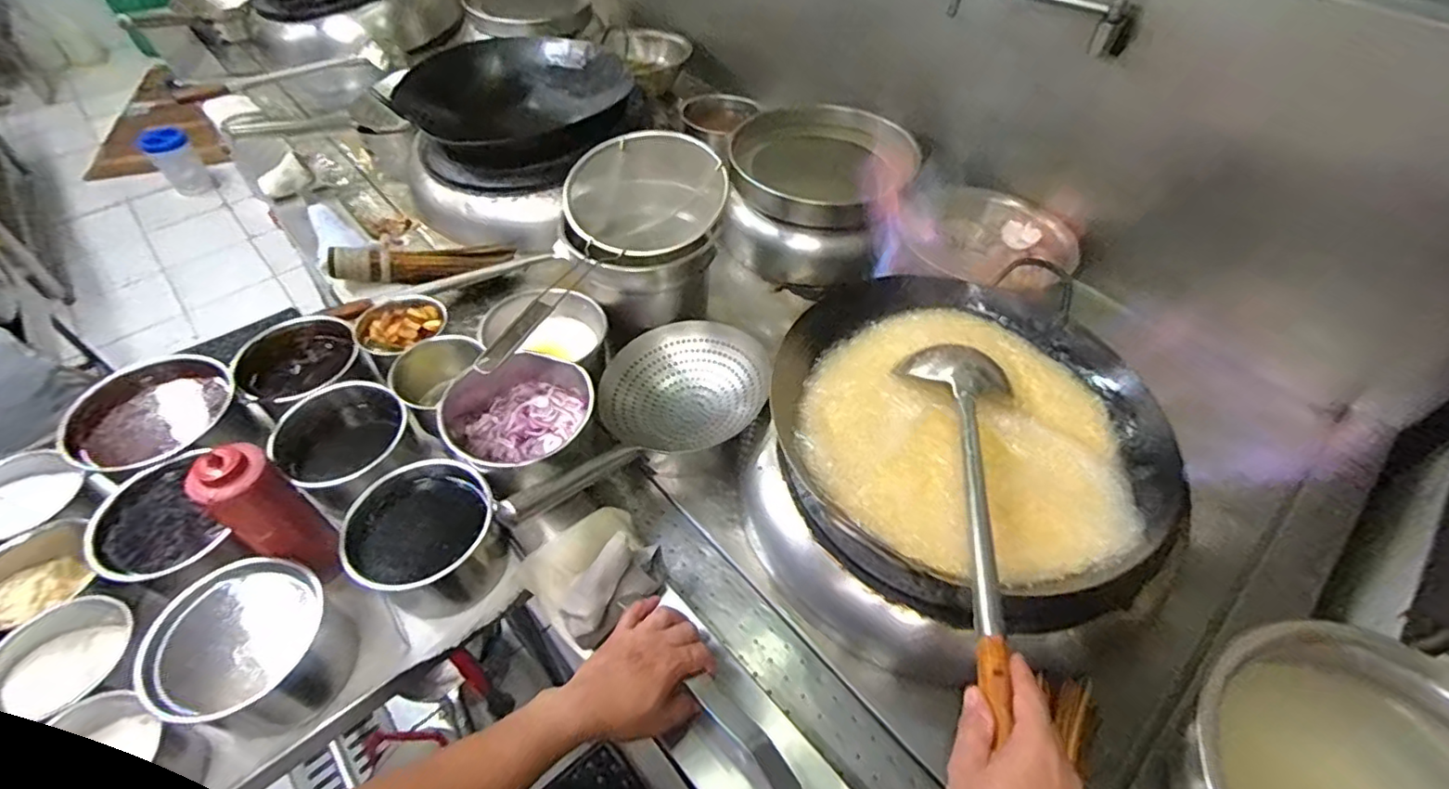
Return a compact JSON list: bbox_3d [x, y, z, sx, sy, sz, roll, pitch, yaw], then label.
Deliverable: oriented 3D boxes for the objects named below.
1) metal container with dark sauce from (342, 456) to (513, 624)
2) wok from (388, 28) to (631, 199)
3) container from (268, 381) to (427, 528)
[{"bbox_3d":[-0.343,0.172,0.730,0.151,0.117,0.162,1,49,-1],"label":"metal container with dark sauce"},{"bbox_3d":[-0.398,-0.562,1.256,0.435,0.142,0.406,-24,54,-20],"label":"wok"},{"bbox_3d":[-0.485,0.075,0.814,0.154,0.099,0.150,35,57,25],"label":"container"}]

